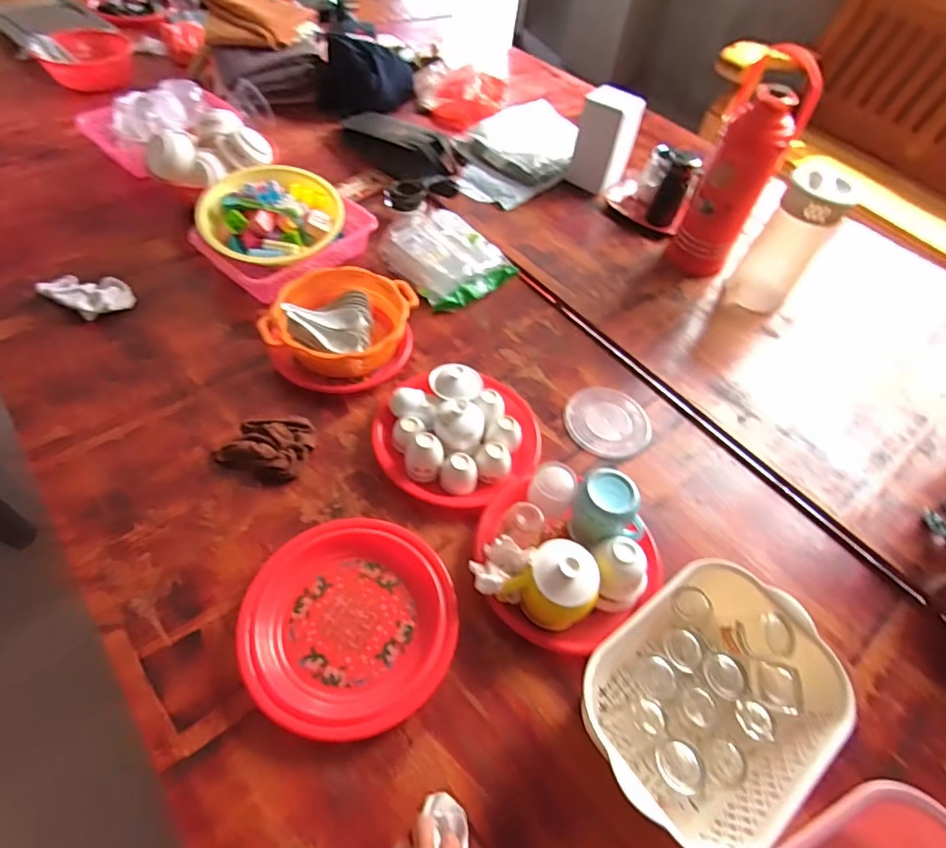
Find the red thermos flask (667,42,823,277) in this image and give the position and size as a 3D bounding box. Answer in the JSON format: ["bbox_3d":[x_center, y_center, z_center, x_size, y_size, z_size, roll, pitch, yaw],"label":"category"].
[{"bbox_3d":[0.510,-0.482,1.026,0.135,0.389,0.146,29,52,12],"label":"red thermos flask"}]

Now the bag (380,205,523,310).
[{"bbox_3d":[-0.062,-0.356,1.082,0.200,0.062,0.245,-33,63,-26],"label":"bag"}]

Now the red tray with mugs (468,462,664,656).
[{"bbox_3d":[0.123,0.162,0.694,0.237,0.103,0.239,-29,63,-25],"label":"red tray with mugs"}]

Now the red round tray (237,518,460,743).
[{"bbox_3d":[-0.151,0.238,0.657,0.244,0.033,0.260,3,53,-4],"label":"red round tray"}]

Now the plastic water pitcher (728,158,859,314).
[{"bbox_3d":[0.611,-0.352,1.029,0.119,0.250,0.098,37,58,18],"label":"plastic water pitcher"}]

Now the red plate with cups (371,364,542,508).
[{"bbox_3d":[-0.021,0.002,0.819,0.229,0.074,0.236,3,53,-4],"label":"red plate with cups"}]

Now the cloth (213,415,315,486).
[{"bbox_3d":[-0.306,0.026,0.795,0.123,0.037,0.114,20,54,10],"label":"cloth"}]

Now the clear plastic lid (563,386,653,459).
[{"bbox_3d":[0.228,-0.007,0.906,0.141,0.019,0.134,3,53,-4],"label":"clear plastic lid"}]

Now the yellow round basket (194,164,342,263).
[{"bbox_3d":[-0.376,-0.396,0.998,0.255,0.075,0.251,11,72,-4],"label":"yellow round basket"}]

